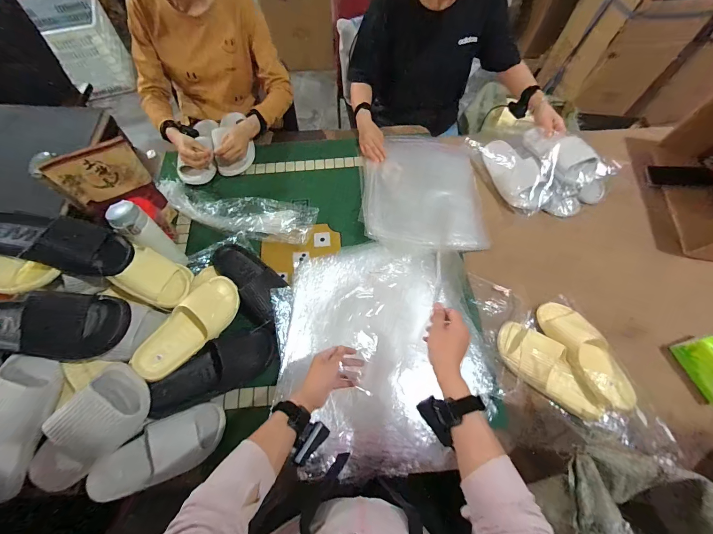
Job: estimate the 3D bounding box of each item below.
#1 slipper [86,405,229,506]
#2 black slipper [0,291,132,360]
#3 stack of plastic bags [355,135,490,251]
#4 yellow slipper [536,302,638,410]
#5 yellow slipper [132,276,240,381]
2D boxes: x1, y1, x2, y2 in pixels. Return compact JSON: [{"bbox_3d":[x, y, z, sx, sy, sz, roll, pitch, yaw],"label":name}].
[{"bbox_3d":[-0.386,0.360,0.599,0.254,0.065,0.100,-24,67,-13],"label":"slipper"},{"bbox_3d":[-0.552,0.101,0.541,0.277,0.081,0.103,3,63,0],"label":"black slipper"},{"bbox_3d":[0.186,-0.236,0.907,0.343,0.041,0.429,-1,64,-3],"label":"stack of plastic bags"},{"bbox_3d":[0.504,0.177,0.679,0.082,0.051,0.246,-12,48,-8],"label":"yellow slipper"},{"bbox_3d":[-0.347,0.125,0.654,0.105,0.067,0.244,52,58,-24],"label":"yellow slipper"}]

